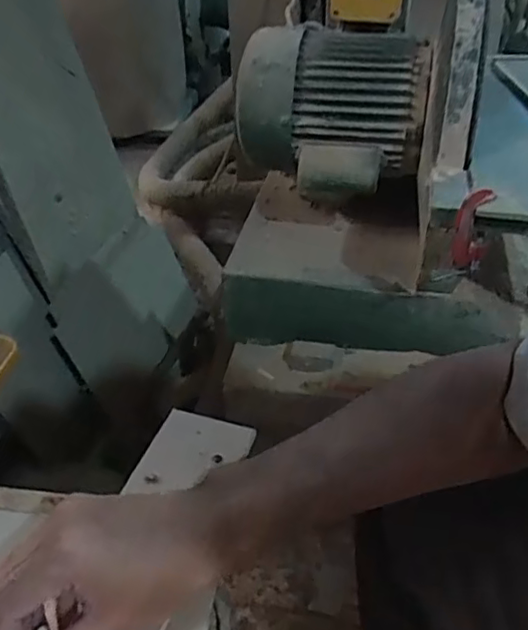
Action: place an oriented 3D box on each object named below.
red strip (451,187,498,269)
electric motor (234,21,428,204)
[{"bbox_3d":[0.199,-0.082,0.601,0.050,0.083,0.018,-22,41,-22],"label":"red strip"},{"bbox_3d":[0.089,-0.241,0.750,0.237,0.162,0.177,5,39,8],"label":"electric motor"}]

